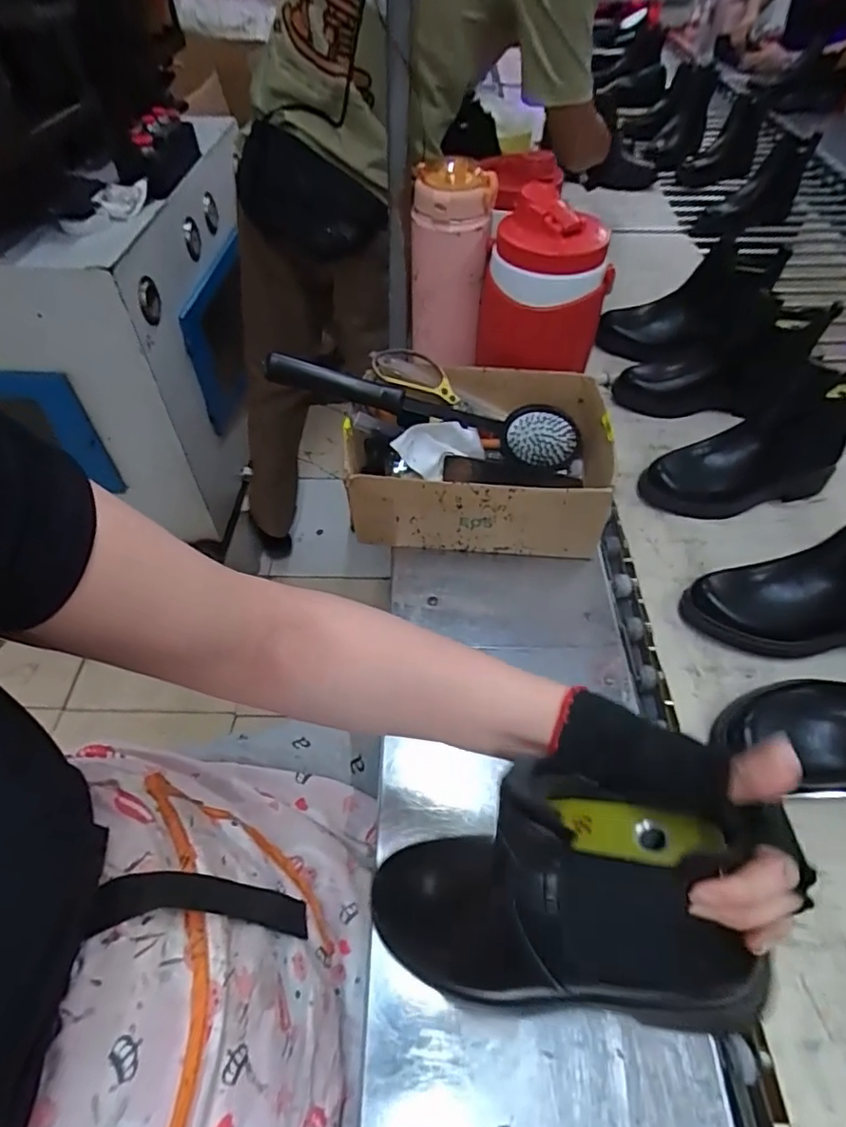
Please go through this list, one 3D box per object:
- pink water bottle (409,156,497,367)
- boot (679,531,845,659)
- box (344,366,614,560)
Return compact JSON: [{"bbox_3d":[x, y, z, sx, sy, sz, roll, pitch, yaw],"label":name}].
[{"bbox_3d":[0.032,-0.359,0.714,0.094,0.226,0.082,2,50,1],"label":"pink water bottle"},{"bbox_3d":[0.402,0.015,0.550,0.246,0.155,0.088,-1,50,-1],"label":"boot"},{"bbox_3d":[0.058,-0.122,0.647,0.278,0.100,0.198,4,50,3],"label":"box"}]

